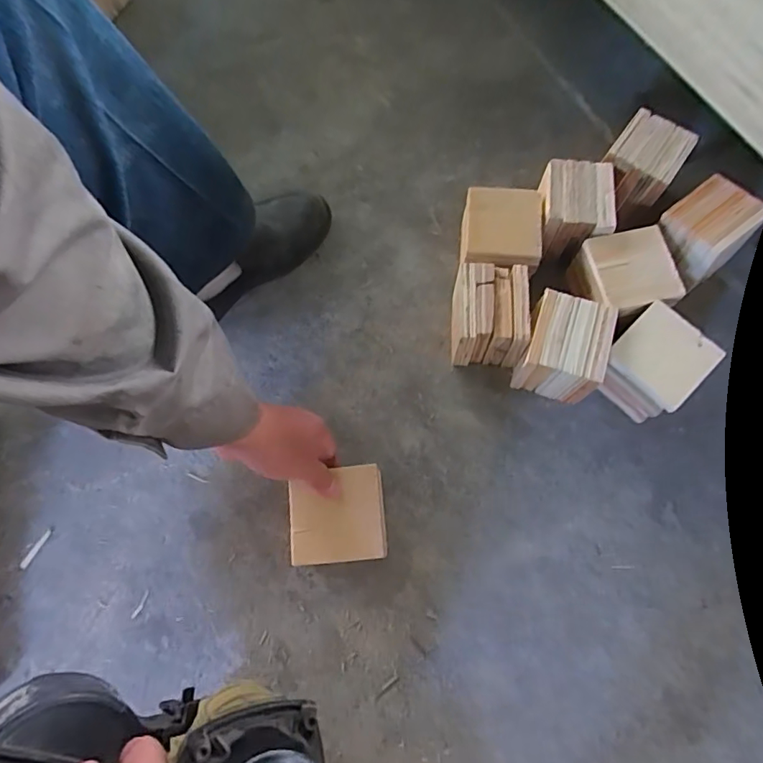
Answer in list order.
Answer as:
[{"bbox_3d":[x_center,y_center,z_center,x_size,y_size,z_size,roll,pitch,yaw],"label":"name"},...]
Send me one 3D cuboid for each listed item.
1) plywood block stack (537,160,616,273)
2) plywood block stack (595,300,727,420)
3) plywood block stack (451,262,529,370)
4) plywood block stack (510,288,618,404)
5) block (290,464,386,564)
[{"bbox_3d":[0.243,-0.216,0.671,0.089,0.080,0.109,4,71,3],"label":"plywood block stack"},{"bbox_3d":[0.309,-0.017,0.599,0.104,0.078,0.090,-43,75,-13],"label":"plywood block stack"},{"bbox_3d":[0.124,-0.077,0.621,0.089,0.091,0.099,0,71,1],"label":"plywood block stack"},{"bbox_3d":[0.207,-0.037,0.609,0.090,0.091,0.099,18,72,7],"label":"plywood block stack"},{"bbox_3d":[-0.045,0.133,0.519,0.092,0.015,0.090,-5,71,-1],"label":"block"}]

